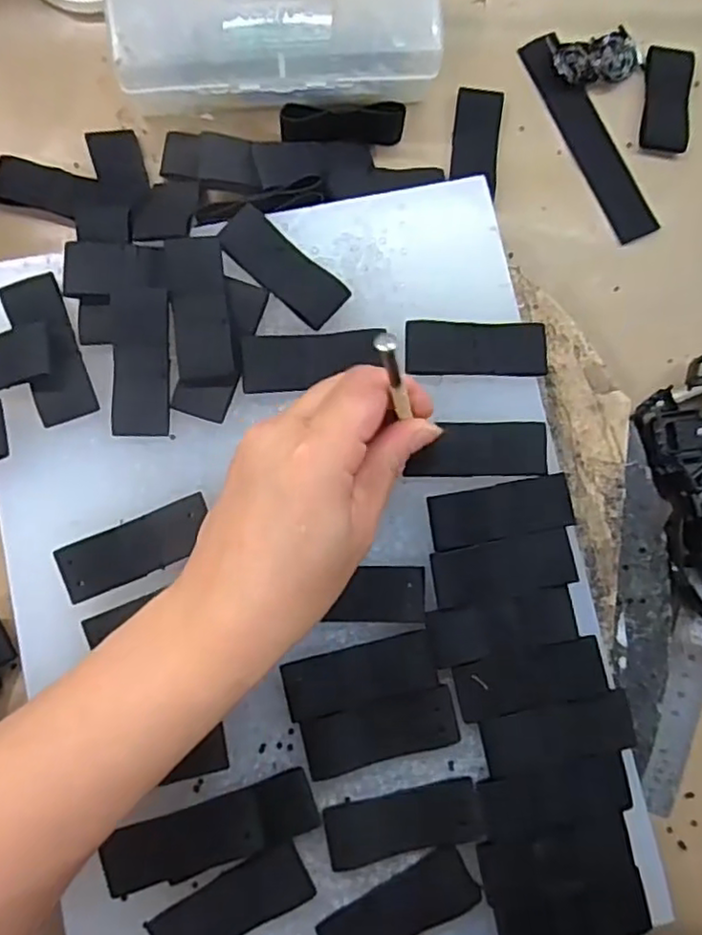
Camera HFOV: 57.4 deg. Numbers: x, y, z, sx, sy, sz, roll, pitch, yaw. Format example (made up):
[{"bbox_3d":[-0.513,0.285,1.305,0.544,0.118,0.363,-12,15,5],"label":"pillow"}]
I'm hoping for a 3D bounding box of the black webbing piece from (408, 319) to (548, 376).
[{"bbox_3d":[0.060,-0.057,0.306,0.067,0.004,0.025,0,83,-4],"label":"black webbing piece"}]

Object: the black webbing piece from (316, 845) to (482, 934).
[{"bbox_3d":[0.021,0.189,0.271,0.066,0.008,0.026,-27,78,-12],"label":"black webbing piece"}]

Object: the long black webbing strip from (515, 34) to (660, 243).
[{"bbox_3d":[0.135,-0.186,0.361,0.027,0.008,0.126,-26,85,-6],"label":"long black webbing strip"}]

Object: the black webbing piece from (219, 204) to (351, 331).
[{"bbox_3d":[-0.032,-0.095,0.304,0.064,0.006,0.026,41,82,2],"label":"black webbing piece"}]

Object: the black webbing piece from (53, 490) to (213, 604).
[{"bbox_3d":[-0.095,0.036,0.284,0.065,0.004,0.025,-23,85,-6],"label":"black webbing piece"}]

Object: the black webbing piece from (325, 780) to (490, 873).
[{"bbox_3d":[0.023,0.154,0.276,0.066,0.005,0.026,-9,84,-5],"label":"black webbing piece"}]

